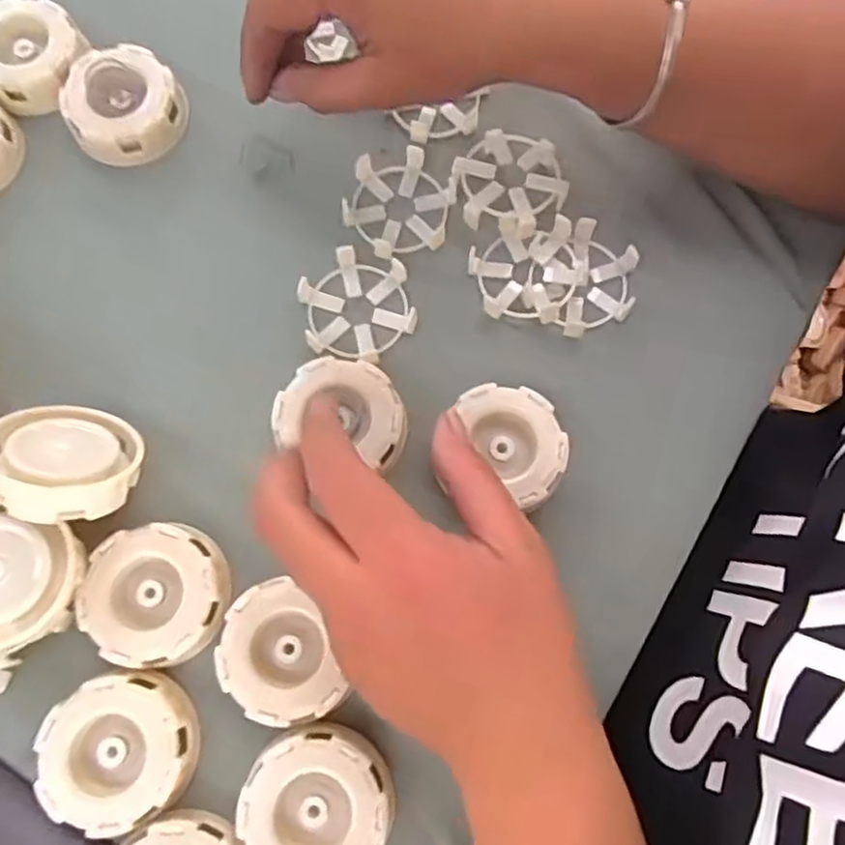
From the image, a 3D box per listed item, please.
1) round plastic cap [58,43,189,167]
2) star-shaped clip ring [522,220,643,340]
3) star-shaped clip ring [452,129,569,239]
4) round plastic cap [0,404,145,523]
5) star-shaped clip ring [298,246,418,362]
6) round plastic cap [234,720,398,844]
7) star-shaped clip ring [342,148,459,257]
[{"bbox_3d":[-0.162,-0.173,0.372,0.059,0.027,0.063,0,75,0],"label":"round plastic cap"},{"bbox_3d":[0.082,-0.074,0.360,0.054,0.015,0.059,11,75,3],"label":"star-shaped clip ring"},{"bbox_3d":[0.046,-0.127,0.368,0.059,0.018,0.056,12,75,3],"label":"star-shaped clip ring"},{"bbox_3d":[-0.158,0.015,0.305,0.062,0.016,0.059,9,37,-34],"label":"round plastic cap"},{"bbox_3d":[-0.033,-0.060,0.353,0.060,0.013,0.054,16,75,4],"label":"star-shaped clip ring"},{"bbox_3d":[-0.044,0.161,0.292,0.059,0.025,0.060,0,75,0],"label":"round plastic cap"},{"bbox_3d":[-0.012,-0.117,0.367,0.054,0.012,0.061,13,75,3],"label":"star-shaped clip ring"}]

